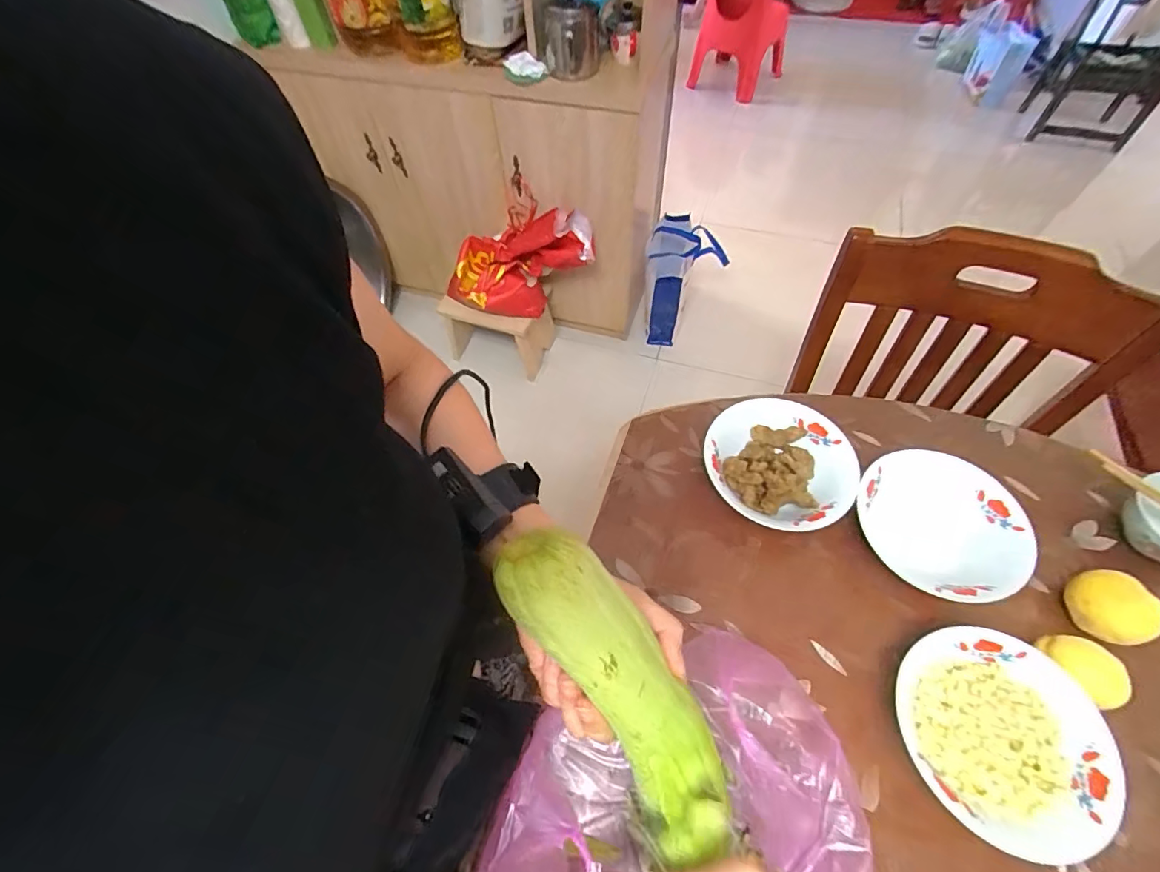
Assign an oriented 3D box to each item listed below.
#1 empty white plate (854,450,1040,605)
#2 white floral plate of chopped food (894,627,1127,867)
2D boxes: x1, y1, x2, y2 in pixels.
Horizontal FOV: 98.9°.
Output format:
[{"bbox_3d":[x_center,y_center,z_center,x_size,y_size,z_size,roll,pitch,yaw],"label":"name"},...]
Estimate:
[{"bbox_3d":[0.396,0.094,0.542,0.153,0.033,0.163,-1,58,2],"label":"empty white plate"},{"bbox_3d":[0.372,0.270,0.447,0.154,0.055,0.164,7,58,7],"label":"white floral plate of chopped food"}]

